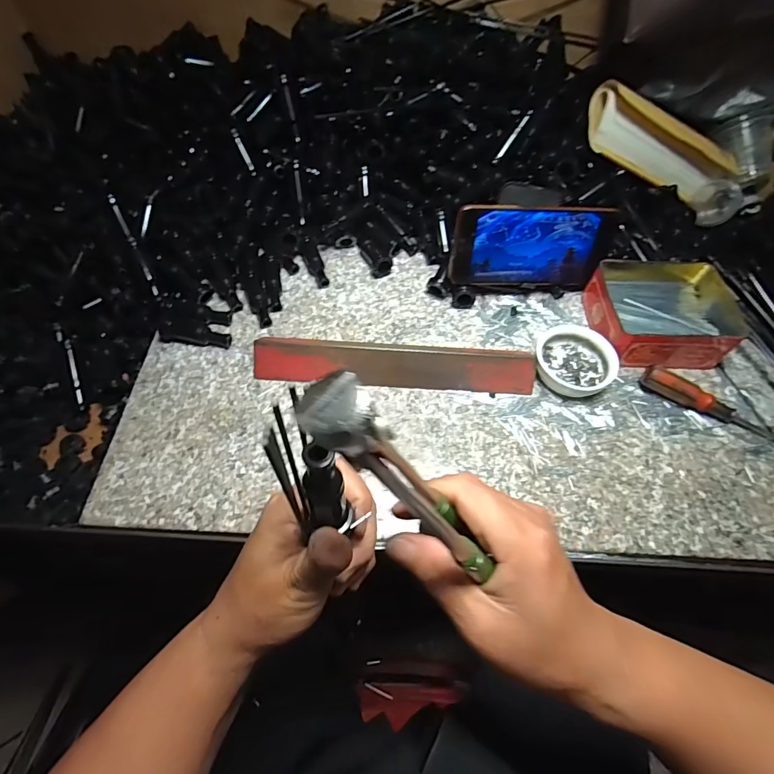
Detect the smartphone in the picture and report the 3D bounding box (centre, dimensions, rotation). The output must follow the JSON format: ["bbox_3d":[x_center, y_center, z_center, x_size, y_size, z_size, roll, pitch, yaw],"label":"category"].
[{"bbox_3d":[0.145,-0.139,0.447,0.157,0.083,0.010,0,37,-9],"label":"smartphone"}]

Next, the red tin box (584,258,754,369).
[{"bbox_3d":[0.272,-0.074,0.440,0.133,0.042,0.110,0,58,-1],"label":"red tin box"}]

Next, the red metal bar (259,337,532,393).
[{"bbox_3d":[0.008,-0.019,0.410,0.255,0.028,0.031,3,58,0],"label":"red metal bar"}]

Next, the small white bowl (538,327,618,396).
[{"bbox_3d":[0.176,-0.025,0.418,0.071,0.026,0.068,1,58,-1],"label":"small white bowl"}]

